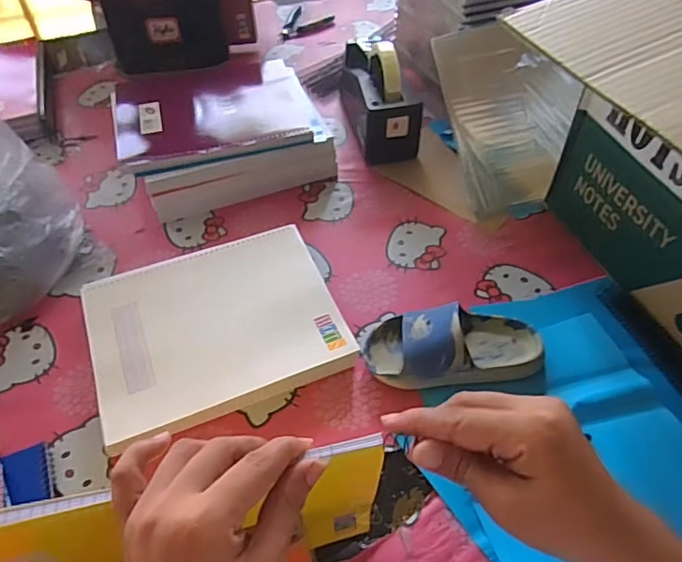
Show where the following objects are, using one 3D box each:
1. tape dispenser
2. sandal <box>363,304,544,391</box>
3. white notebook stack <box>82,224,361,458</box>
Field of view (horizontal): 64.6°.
[{"bbox_3d":[0.052,-0.284,0.792,0.075,0.126,0.204,-9,51,-7],"label":"tape dispenser"},{"bbox_3d":[0.114,0.064,0.547,0.179,0.061,0.092,-1,51,0],"label":"sandal"},{"bbox_3d":[-0.133,0.049,0.579,0.246,0.037,0.194,-21,53,-15],"label":"white notebook stack"}]

